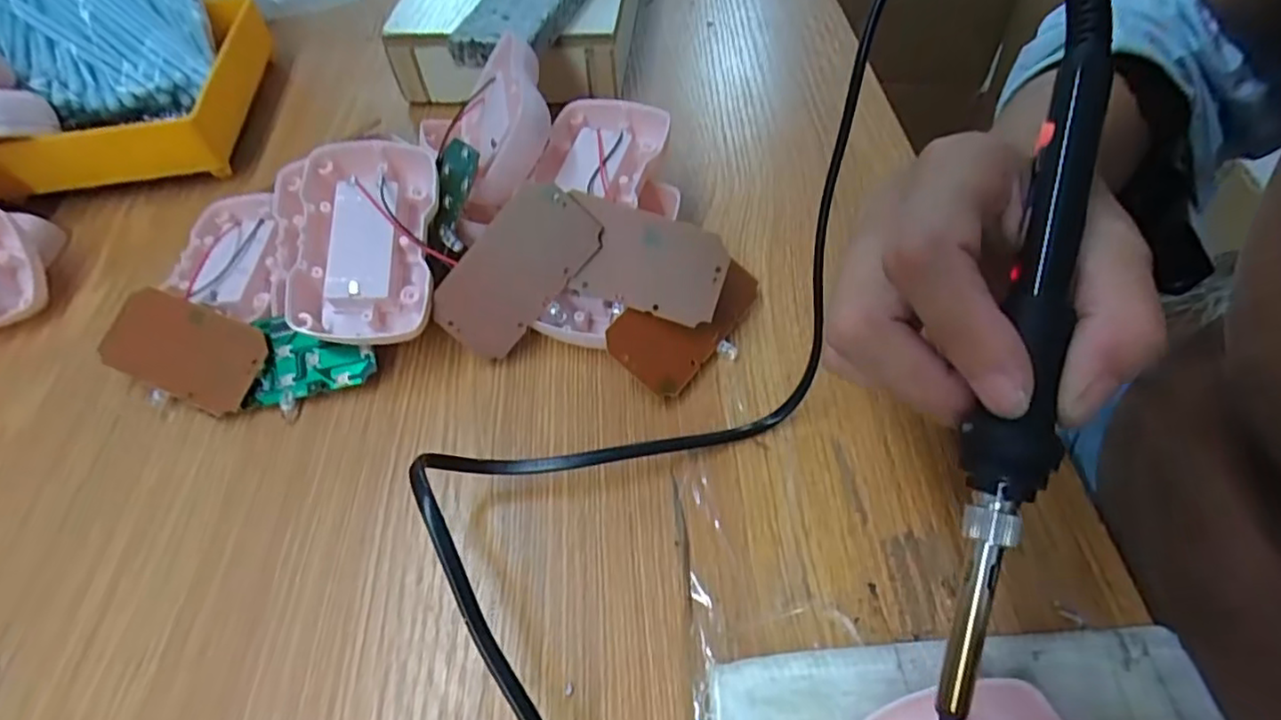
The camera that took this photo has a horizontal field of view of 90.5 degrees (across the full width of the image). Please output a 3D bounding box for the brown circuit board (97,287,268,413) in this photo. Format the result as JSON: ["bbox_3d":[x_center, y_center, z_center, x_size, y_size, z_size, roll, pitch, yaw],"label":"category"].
[{"bbox_3d":[-0.191,-0.005,0.265,0.069,0.004,0.038,20,75,8],"label":"brown circuit board"}]

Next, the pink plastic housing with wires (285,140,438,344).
[{"bbox_3d":[-0.115,-0.051,0.267,0.053,0.019,0.085,0,76,-10],"label":"pink plastic housing with wires"}]

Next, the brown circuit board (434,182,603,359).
[{"bbox_3d":[-0.051,-0.035,0.256,0.074,0.038,0.004,-47,13,14],"label":"brown circuit board"}]

